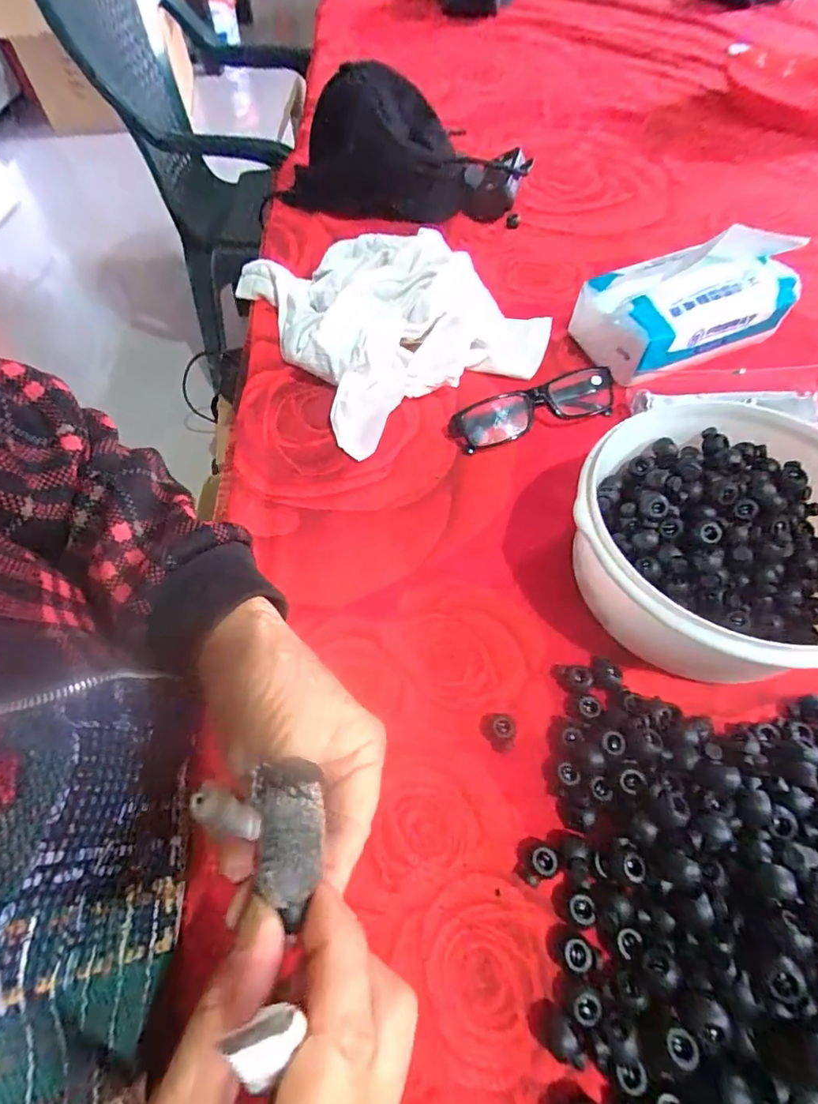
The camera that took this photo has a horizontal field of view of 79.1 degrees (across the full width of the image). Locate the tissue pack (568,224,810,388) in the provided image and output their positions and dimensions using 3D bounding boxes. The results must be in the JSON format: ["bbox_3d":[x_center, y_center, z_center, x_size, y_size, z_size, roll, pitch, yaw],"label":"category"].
[{"bbox_3d":[0.236,-0.216,0.419,0.164,0.084,0.093,-25,60,-14],"label":"tissue pack"}]

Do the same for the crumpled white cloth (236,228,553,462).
[{"bbox_3d":[-0.012,-0.228,0.453,0.229,0.058,0.260,-27,60,-15],"label":"crumpled white cloth"}]

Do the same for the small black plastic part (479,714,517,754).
[{"bbox_3d":[0.050,0.098,0.272,0.016,0.013,0.022,-32,62,-18],"label":"small black plastic part"}]

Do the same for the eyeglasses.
[{"bbox_3d":[0.102,-0.117,0.396,0.137,0.029,0.044,-15,58,-8],"label":"eyeglasses"}]

